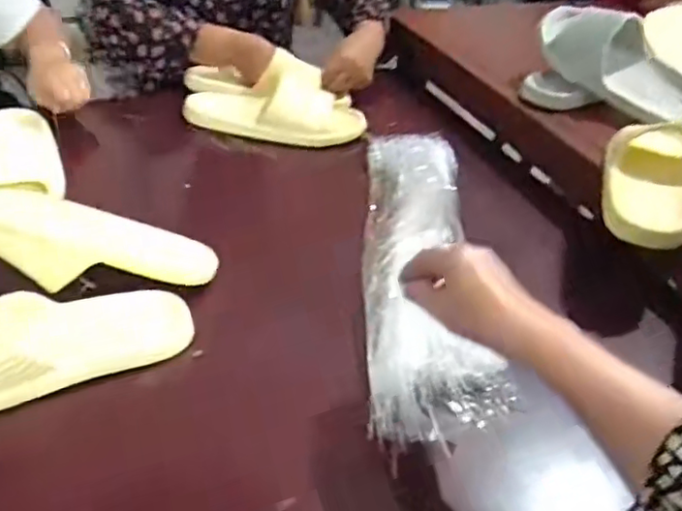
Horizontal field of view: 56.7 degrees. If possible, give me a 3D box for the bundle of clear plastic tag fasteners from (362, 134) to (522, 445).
[{"bbox_3d":[0.094,-0.003,0.714,0.134,0.035,0.476,5,42,-3],"label":"bundle of clear plastic tag fasteners"}]

